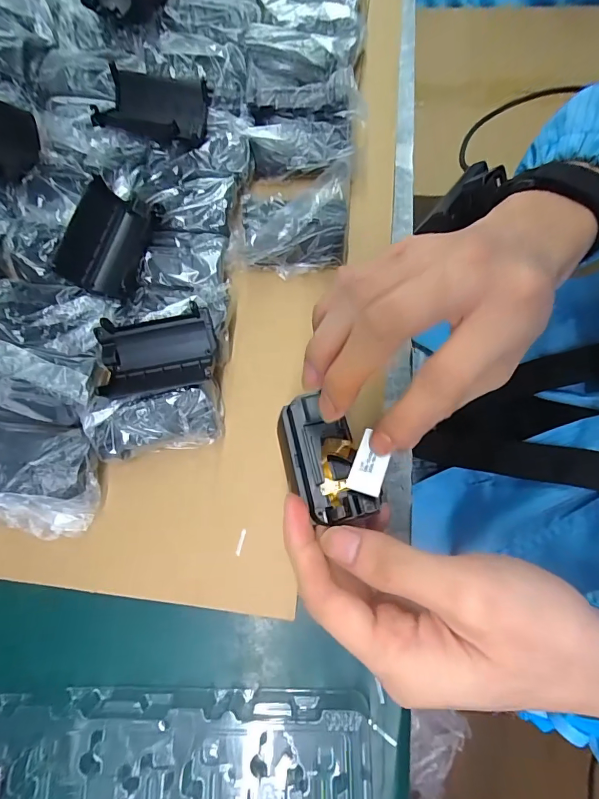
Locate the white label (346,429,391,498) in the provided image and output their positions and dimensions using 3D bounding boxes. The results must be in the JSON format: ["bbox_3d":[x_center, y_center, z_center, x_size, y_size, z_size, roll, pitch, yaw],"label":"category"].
[{"bbox_3d":[0.034,0.030,0.195,0.016,0.004,0.031,13,69,27],"label":"white label"}]

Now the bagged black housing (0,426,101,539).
[{"bbox_3d":[-0.163,0.050,0.247,0.079,0.022,0.064,2,77,4],"label":"bagged black housing"}]

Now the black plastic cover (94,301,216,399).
[{"bbox_3d":[-0.088,-0.028,0.251,0.070,0.018,0.046,-9,77,1],"label":"black plastic cover"}]

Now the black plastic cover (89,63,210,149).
[{"bbox_3d":[-0.101,-0.204,0.285,0.073,0.021,0.048,13,78,7],"label":"black plastic cover"}]

